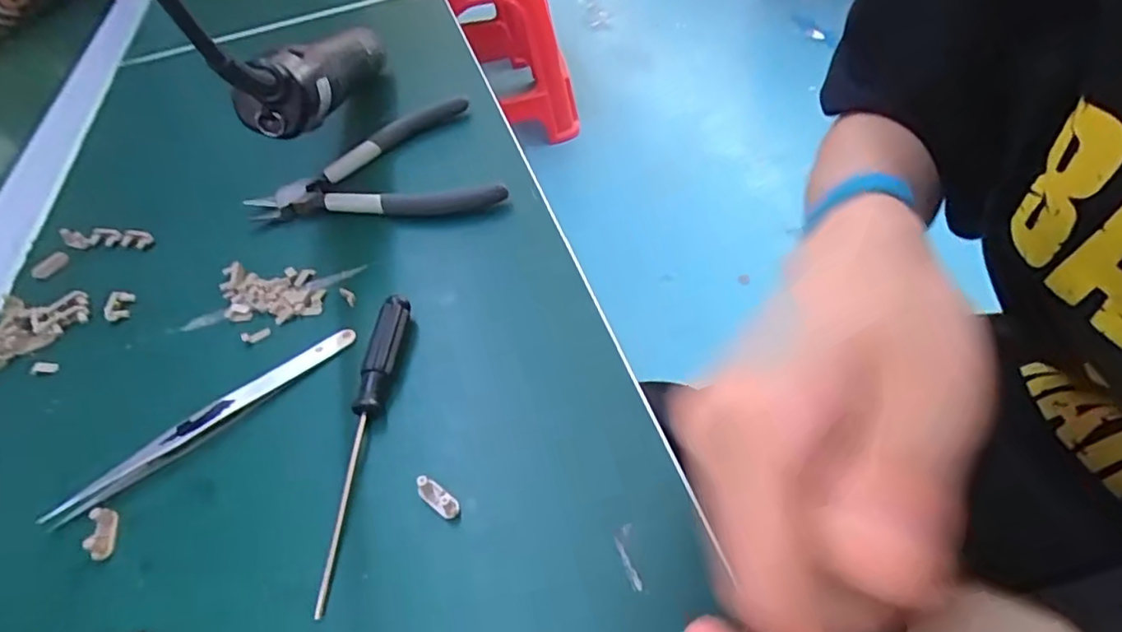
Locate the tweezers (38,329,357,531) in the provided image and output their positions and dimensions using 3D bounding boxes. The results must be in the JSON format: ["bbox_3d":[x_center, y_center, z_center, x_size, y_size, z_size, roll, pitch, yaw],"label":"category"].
[{"bbox_3d":[-0.145,0.043,0.254,0.128,0.007,0.011,-38,52,-23],"label":"tweezers"}]

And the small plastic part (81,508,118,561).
[{"bbox_3d":[-0.170,0.080,0.224,0.005,0.010,0.019,-19,47,-7],"label":"small plastic part"}]

